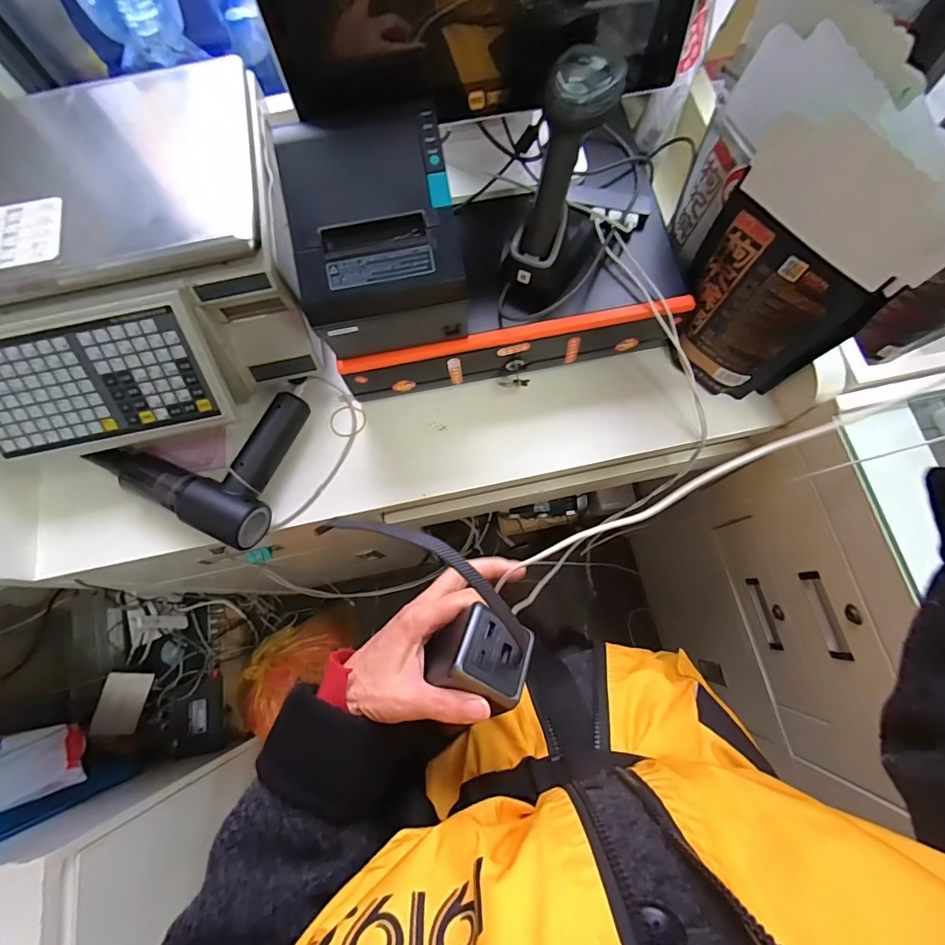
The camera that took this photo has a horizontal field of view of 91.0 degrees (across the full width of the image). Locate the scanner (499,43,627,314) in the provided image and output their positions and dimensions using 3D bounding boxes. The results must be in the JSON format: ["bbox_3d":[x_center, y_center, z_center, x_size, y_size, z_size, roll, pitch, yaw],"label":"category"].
[{"bbox_3d":[0.093,-0.283,0.473,0.090,0.221,0.094,15,45,6],"label":"scanner"}]

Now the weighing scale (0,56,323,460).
[{"bbox_3d":[-0.406,-0.273,0.535,0.358,0.174,0.451,-16,75,-2],"label":"weighing scale"}]

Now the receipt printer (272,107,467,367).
[{"bbox_3d":[-0.088,-0.224,0.455,0.153,0.134,0.164,-11,75,-1],"label":"receipt printer"}]

